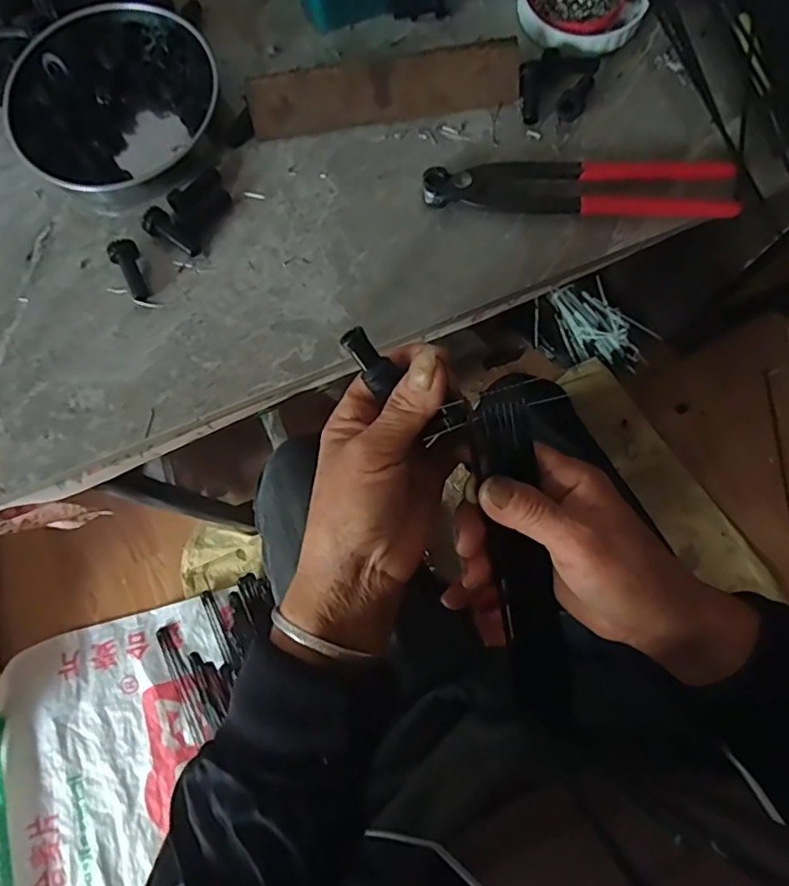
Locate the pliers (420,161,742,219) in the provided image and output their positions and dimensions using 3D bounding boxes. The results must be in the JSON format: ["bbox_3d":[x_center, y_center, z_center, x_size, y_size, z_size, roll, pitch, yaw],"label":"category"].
[{"bbox_3d":[0.117,-0.162,0.359,0.195,0.016,0.035,1,77,2],"label":"pliers"}]

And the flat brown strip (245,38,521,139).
[{"bbox_3d":[-0.006,-0.235,0.375,0.179,0.035,0.006,-9,37,-1],"label":"flat brown strip"}]

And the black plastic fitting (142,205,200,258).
[{"bbox_3d":[-0.145,-0.134,0.362,0.018,0.014,0.038,-43,79,-7],"label":"black plastic fitting"}]

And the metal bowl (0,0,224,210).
[{"bbox_3d":[-0.184,-0.225,0.376,0.133,0.023,0.129,0,77,2],"label":"metal bowl"}]

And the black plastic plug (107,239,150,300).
[{"bbox_3d":[-0.167,-0.110,0.360,0.017,0.016,0.039,-28,80,-4],"label":"black plastic plug"}]

